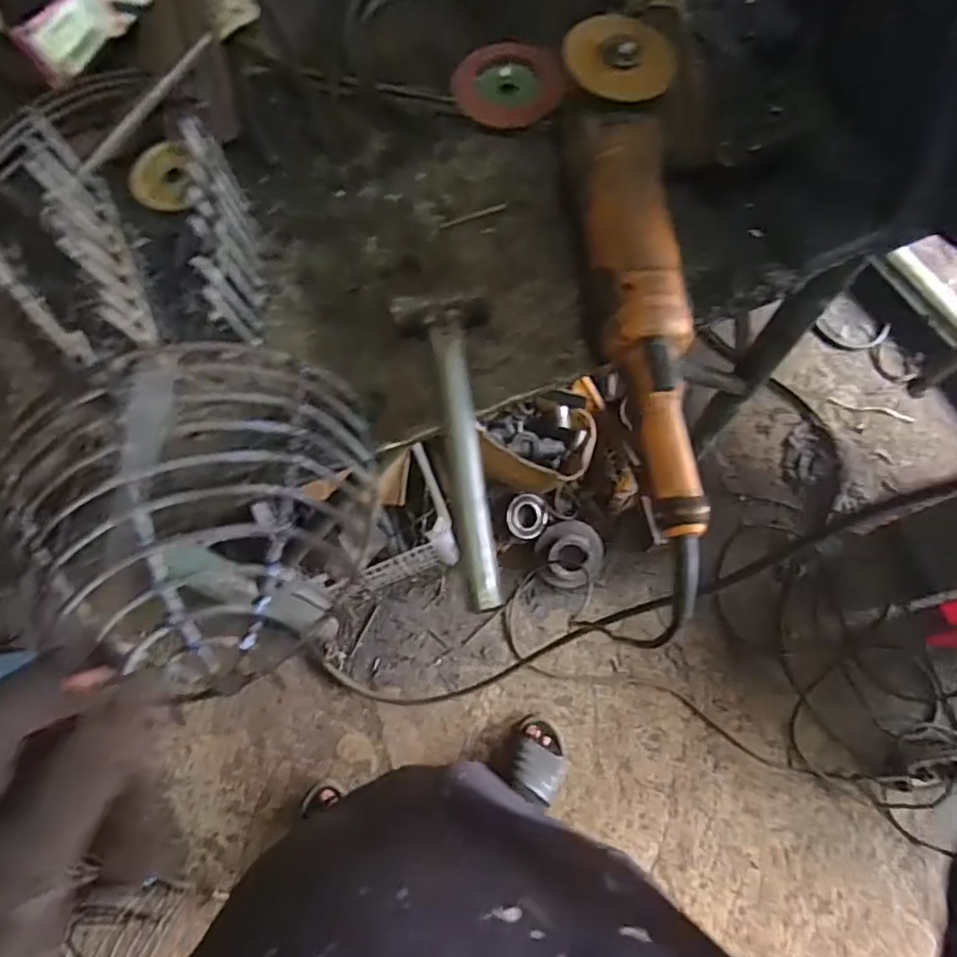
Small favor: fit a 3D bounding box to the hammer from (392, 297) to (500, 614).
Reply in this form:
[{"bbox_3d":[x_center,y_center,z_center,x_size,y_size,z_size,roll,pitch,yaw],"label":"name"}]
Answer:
[{"bbox_3d":[-0.014,-0.023,0.453,0.064,0.026,0.232,-8,73,0],"label":"hammer"}]

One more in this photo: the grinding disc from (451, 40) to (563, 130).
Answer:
[{"bbox_3d":[0.026,-0.350,0.564,0.090,0.007,0.093,-1,73,2],"label":"grinding disc"}]

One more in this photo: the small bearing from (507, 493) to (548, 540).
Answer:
[{"bbox_3d":[0.096,0.076,1.275,0.082,0.015,0.087,32,84,-11],"label":"small bearing"}]

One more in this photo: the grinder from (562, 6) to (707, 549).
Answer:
[{"bbox_3d":[0.107,-0.140,0.445,0.082,0.096,0.363,-1,73,2],"label":"grinder"}]

